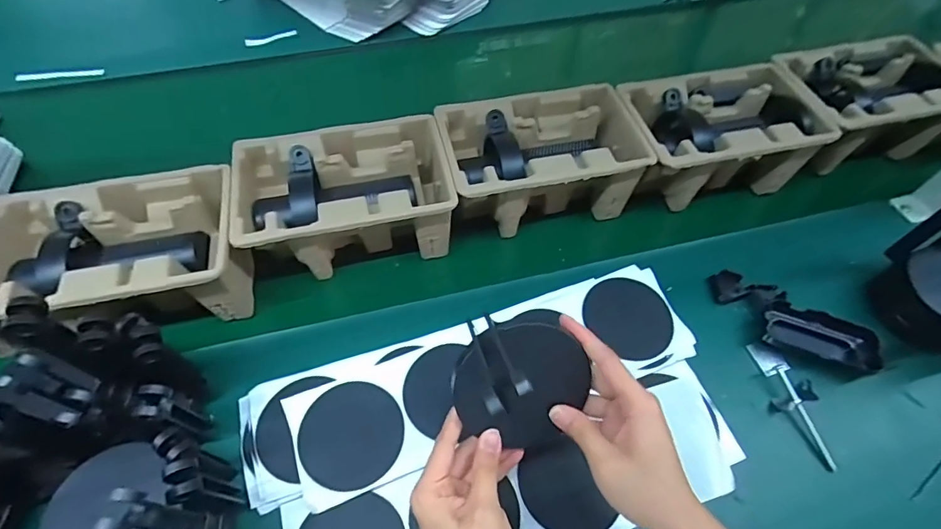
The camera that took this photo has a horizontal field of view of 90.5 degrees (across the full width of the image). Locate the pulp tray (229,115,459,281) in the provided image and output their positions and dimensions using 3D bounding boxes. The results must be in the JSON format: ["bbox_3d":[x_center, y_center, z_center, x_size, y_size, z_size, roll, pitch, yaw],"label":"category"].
[{"bbox_3d":[-0.136,-0.071,0.532,0.225,0.097,0.149,-12,58,-8],"label":"pulp tray"}]

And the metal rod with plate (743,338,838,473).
[{"bbox_3d":[0.322,0.133,0.462,0.040,0.023,0.124,-4,57,-3],"label":"metal rod with plate"}]

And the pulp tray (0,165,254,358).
[{"bbox_3d":[-0.350,-0.006,0.483,0.229,0.091,0.161,-14,58,-9],"label":"pulp tray"}]

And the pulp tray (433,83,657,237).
[{"bbox_3d":[0.082,-0.124,0.567,0.222,0.099,0.142,-13,58,-9],"label":"pulp tray"}]

